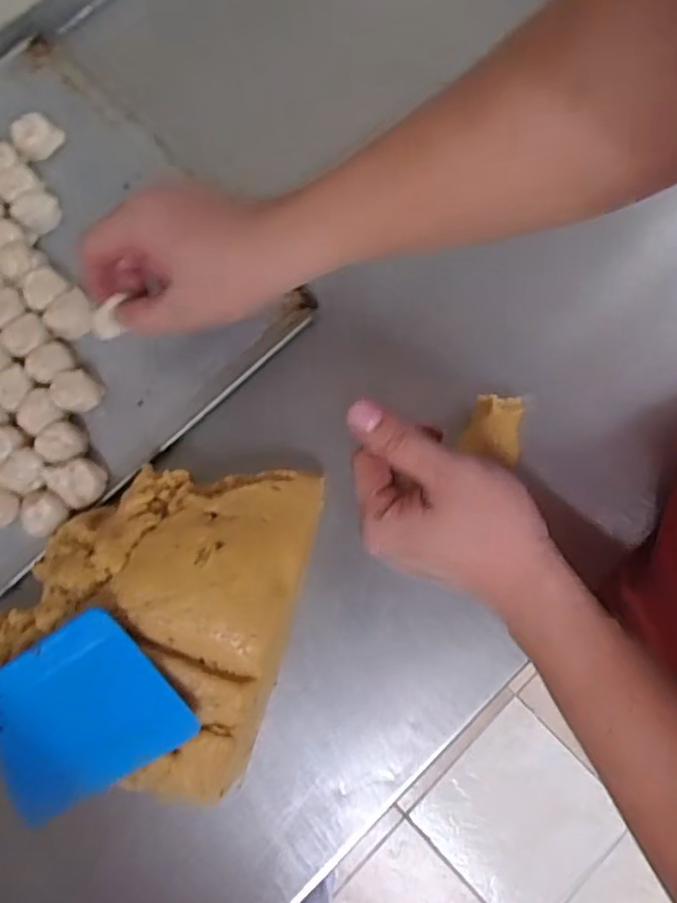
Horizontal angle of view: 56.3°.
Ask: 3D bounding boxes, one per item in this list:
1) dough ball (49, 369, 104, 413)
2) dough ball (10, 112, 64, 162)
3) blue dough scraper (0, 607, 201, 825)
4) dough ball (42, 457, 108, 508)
[{"bbox_3d":[-0.185,-0.042,0.448,0.030,0.021,0.026,-37,79,-6],"label":"dough ball"},{"bbox_3d":[-0.230,-0.241,0.481,0.034,0.023,0.023,-32,79,-5],"label":"dough ball"},{"bbox_3d":[-0.150,0.149,0.358,0.123,0.004,0.089,-33,87,12],"label":"blue dough scraper"},{"bbox_3d":[-0.176,0.021,0.432,0.033,0.025,0.033,0,78,1],"label":"dough ball"}]

